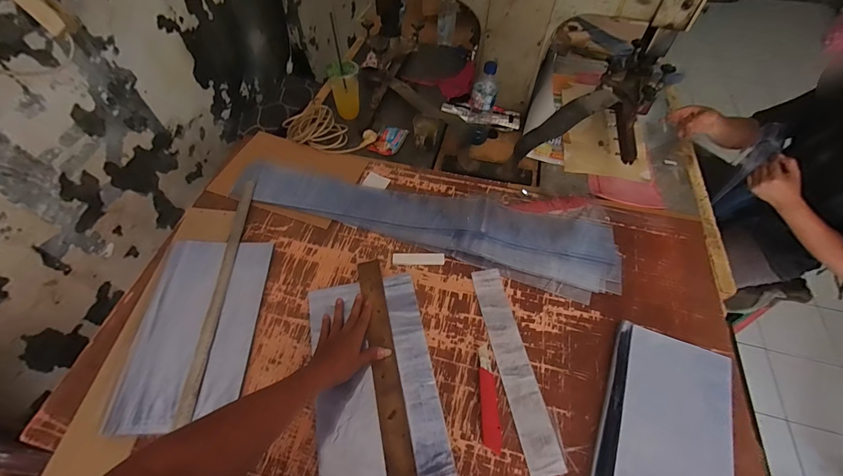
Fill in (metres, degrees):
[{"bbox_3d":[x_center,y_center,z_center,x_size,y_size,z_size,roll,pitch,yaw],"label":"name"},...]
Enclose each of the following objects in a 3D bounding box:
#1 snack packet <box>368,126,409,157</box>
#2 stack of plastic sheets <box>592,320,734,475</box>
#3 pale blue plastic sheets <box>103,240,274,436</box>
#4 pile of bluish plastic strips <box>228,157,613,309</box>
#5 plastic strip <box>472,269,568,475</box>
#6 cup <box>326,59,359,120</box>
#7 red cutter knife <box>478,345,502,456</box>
[{"bbox_3d":[-0.093,-0.280,1.026,0.082,0.016,0.110,18,57,11],"label":"snack packet"},{"bbox_3d":[0.372,0.334,0.554,0.161,0.090,0.382,21,58,13],"label":"stack of plastic sheets"},{"bbox_3d":[-0.437,0.168,0.700,0.219,0.019,0.367,0,56,-1],"label":"pale blue plastic sheets"},{"bbox_3d":[-0.006,-0.052,0.851,0.911,0.031,0.192,14,57,9],"label":"pile of bluish plastic strips"},{"bbox_3d":[0.171,0.228,0.676,0.061,0.007,0.373,-9,56,-4],"label":"plastic strip"},{"bbox_3d":[-0.217,-0.429,1.040,0.077,0.164,0.074,0,56,-1],"label":"cup"},{"bbox_3d":[0.119,0.278,0.627,0.032,0.016,0.164,2,56,1],"label":"red cutter knife"}]

